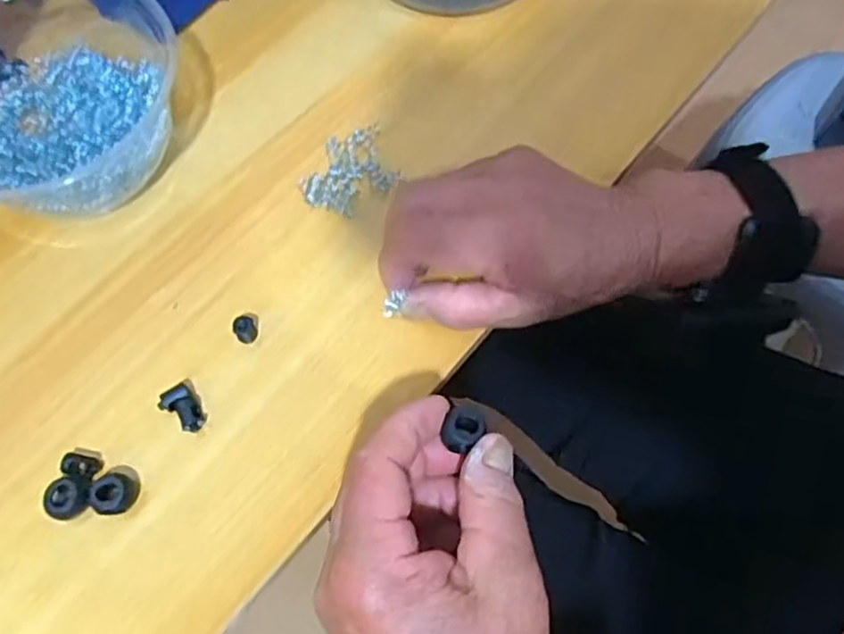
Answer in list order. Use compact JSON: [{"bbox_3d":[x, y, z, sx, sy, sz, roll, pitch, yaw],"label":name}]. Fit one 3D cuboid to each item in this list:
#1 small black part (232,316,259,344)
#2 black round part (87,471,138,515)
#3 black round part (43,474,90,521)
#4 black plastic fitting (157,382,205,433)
[{"bbox_3d":[-0.083,0.006,0.321,0.010,0.012,0.010,1,66,-1],"label":"small black part"},{"bbox_3d":[-0.132,0.075,0.292,0.015,0.014,0.017,22,67,8],"label":"black round part"},{"bbox_3d":[-0.150,0.077,0.291,0.017,0.009,0.017,-40,73,-17],"label":"black round part"},{"bbox_3d":[-0.107,0.041,0.309,0.025,0.009,0.014,37,70,14],"label":"black plastic fitting"}]

